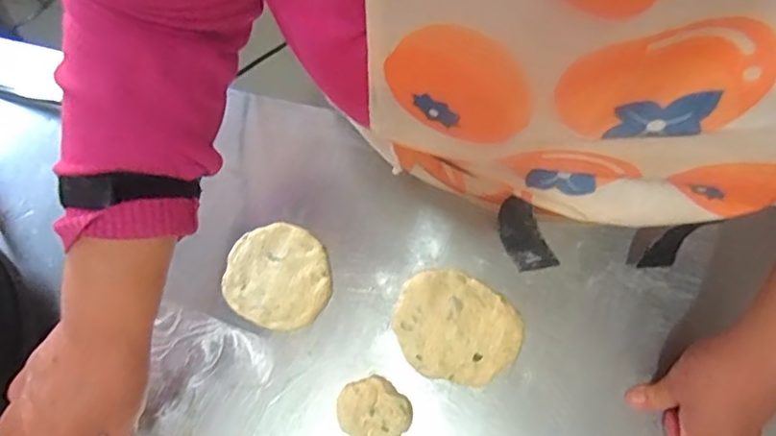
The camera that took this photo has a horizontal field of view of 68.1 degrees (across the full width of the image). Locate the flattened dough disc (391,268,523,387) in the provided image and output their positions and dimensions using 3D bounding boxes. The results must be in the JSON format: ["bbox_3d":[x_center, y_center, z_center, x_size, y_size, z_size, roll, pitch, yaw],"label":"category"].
[{"bbox_3d":[0.063,0.100,0.531,0.113,0.018,0.096,10,70,5],"label":"flattened dough disc"}]

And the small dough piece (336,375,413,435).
[{"bbox_3d":[-0.013,0.165,0.490,0.056,0.013,0.058,0,69,1],"label":"small dough piece"}]

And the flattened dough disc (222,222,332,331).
[{"bbox_3d":[-0.103,0.054,0.542,0.097,0.014,0.095,0,69,1],"label":"flattened dough disc"}]

